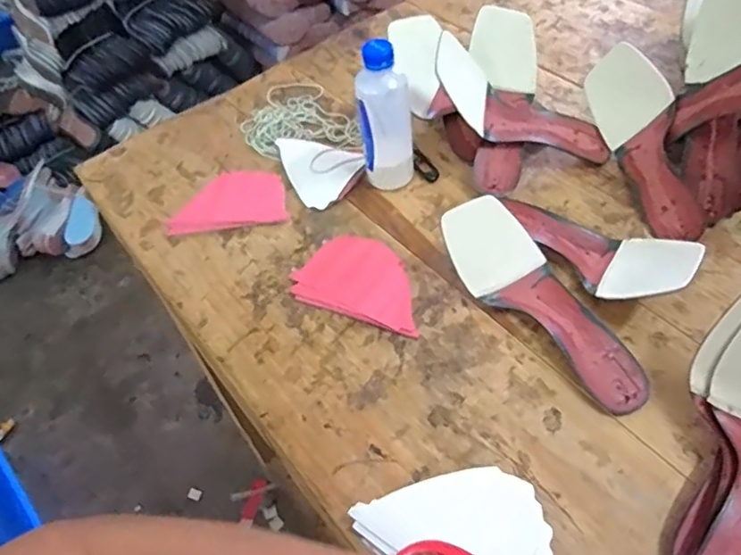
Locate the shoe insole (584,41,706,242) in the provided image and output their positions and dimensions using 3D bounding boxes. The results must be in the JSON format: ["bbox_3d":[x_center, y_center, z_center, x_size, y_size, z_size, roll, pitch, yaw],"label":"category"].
[{"bbox_3d":[0.314,-0.144,0.658,0.064,0.076,0.235,-9,69,-2],"label":"shoe insole"}]

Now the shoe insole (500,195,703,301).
[{"bbox_3d":[0.230,-0.032,0.594,0.084,0.042,0.211,-32,39,-19],"label":"shoe insole"}]

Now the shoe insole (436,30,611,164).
[{"bbox_3d":[0.177,-0.196,0.695,0.236,0.034,0.096,26,54,-8],"label":"shoe insole"}]

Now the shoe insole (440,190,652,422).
[{"bbox_3d":[0.168,0.023,0.558,0.087,0.048,0.243,-32,68,-19],"label":"shoe insole"}]

